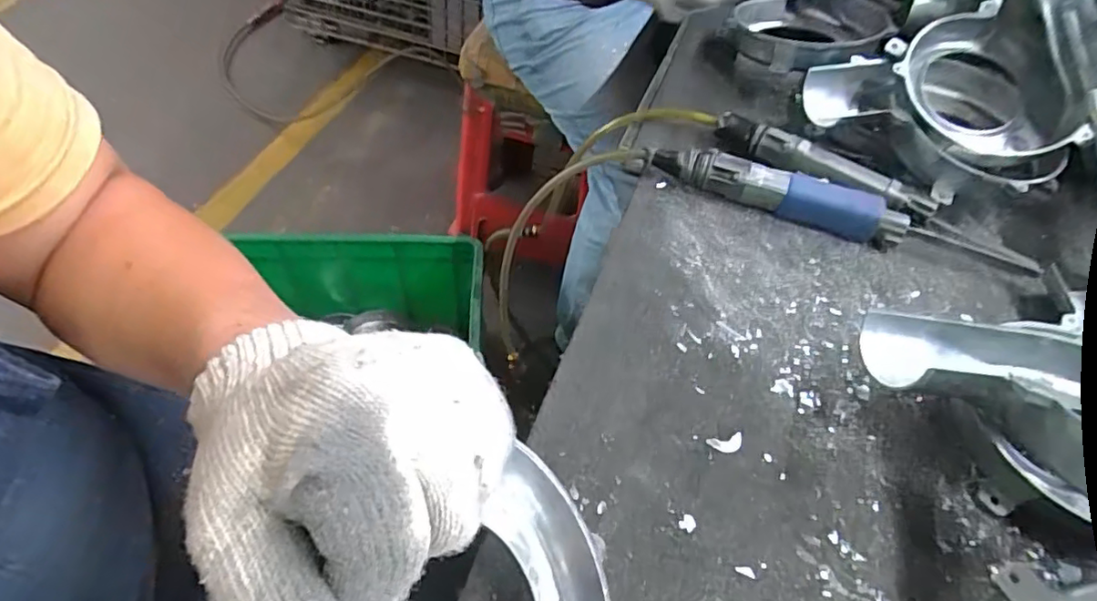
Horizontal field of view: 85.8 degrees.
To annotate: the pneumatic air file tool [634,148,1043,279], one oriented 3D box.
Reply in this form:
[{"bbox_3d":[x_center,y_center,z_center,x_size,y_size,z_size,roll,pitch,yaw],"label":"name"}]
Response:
[{"bbox_3d":[0.219,-0.074,0.461,0.302,0.033,0.031,20,55,9],"label":"pneumatic air file tool"}]

